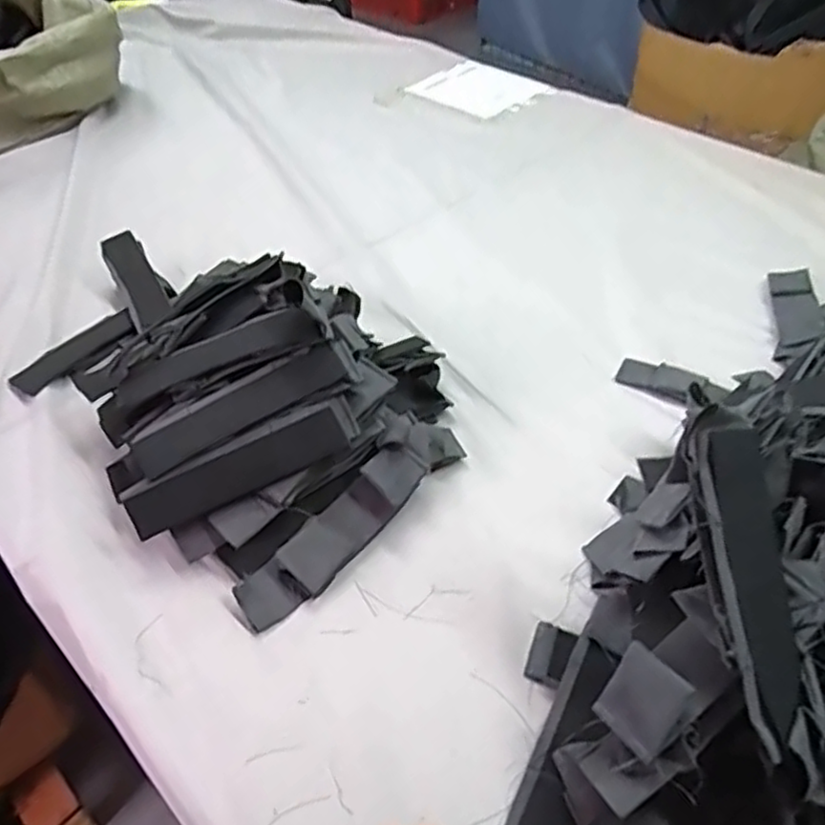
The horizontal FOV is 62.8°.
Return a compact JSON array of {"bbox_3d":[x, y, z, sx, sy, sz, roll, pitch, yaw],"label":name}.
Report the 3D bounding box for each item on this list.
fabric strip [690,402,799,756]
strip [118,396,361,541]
[{"bbox_3d":[0.199,0.092,0.397,0.056,0.028,0.183,-4,78,-6],"label":"fabric strip"},{"bbox_3d":[-0.140,0.045,0.562,0.195,0.013,0.043,-26,93,-7],"label":"strip"}]

